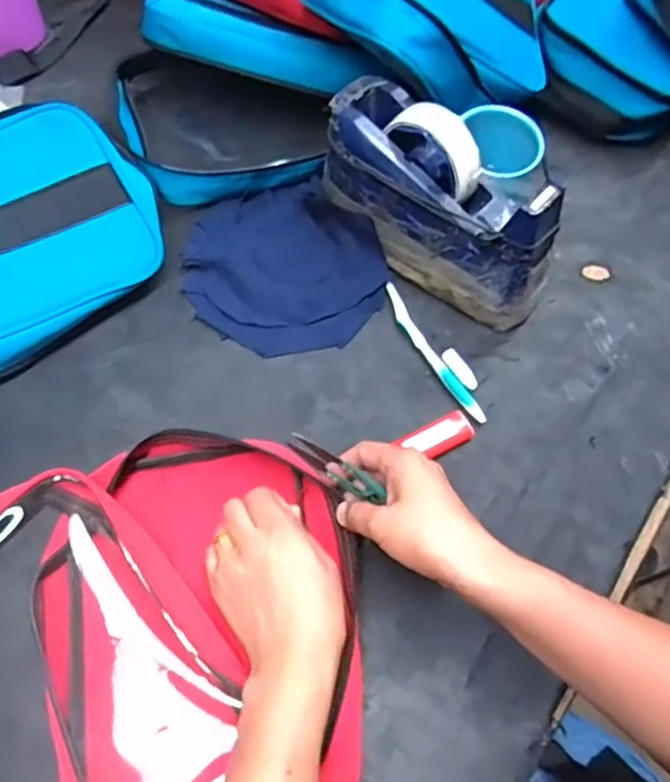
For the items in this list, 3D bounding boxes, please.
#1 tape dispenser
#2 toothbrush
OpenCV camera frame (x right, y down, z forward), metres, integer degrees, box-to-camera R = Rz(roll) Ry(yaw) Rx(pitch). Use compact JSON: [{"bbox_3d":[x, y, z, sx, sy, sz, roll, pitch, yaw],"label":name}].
[{"bbox_3d":[0.081,-0.147,0.528,0.204,0.120,0.065,39,65,17],"label":"tape dispenser"},{"bbox_3d":[0.077,-0.031,0.524,0.013,0.010,0.139,-26,65,-17],"label":"toothbrush"}]

